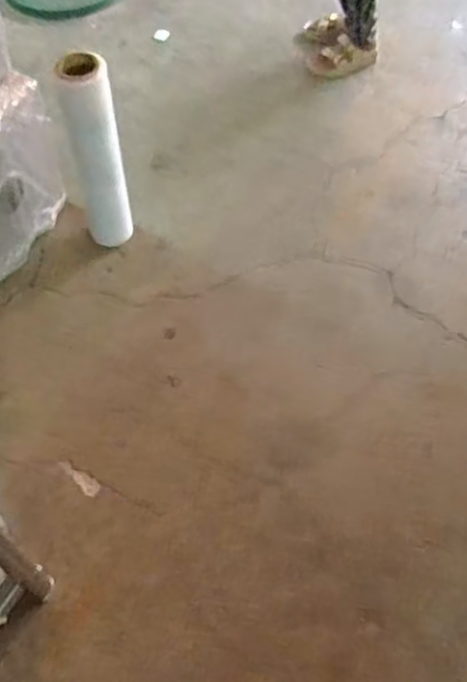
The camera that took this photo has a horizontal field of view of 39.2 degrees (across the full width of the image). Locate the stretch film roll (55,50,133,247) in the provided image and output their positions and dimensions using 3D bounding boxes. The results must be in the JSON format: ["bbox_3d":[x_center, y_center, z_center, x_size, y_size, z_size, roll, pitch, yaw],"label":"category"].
[{"bbox_3d":[-0.316,-0.413,1.549,0.106,0.505,0.099,1,57,-1],"label":"stretch film roll"}]

